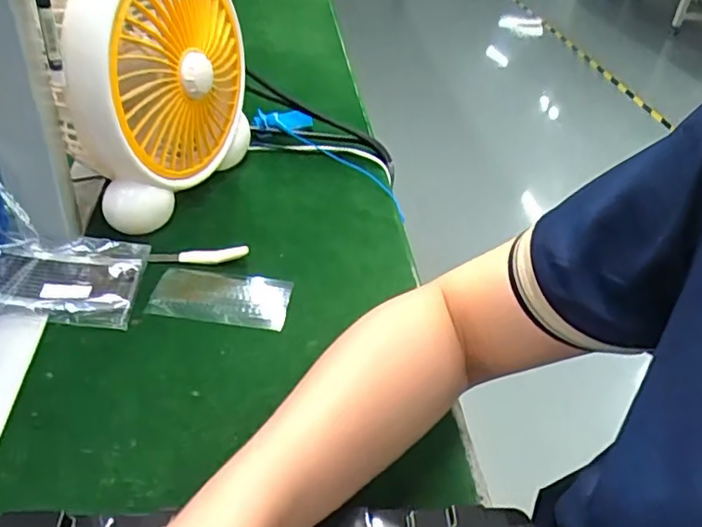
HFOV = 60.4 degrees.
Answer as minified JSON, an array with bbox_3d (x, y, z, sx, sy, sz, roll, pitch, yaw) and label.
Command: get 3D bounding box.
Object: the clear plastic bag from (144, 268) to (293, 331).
[{"bbox_3d":[-0.106,0.028,0.498,0.109,0.010,0.062,3,36,5],"label":"clear plastic bag"}]

